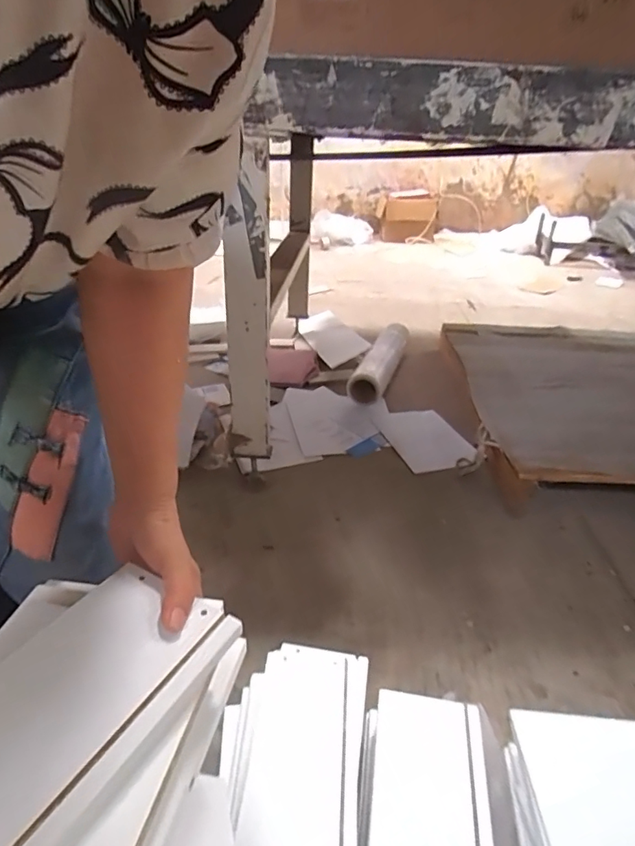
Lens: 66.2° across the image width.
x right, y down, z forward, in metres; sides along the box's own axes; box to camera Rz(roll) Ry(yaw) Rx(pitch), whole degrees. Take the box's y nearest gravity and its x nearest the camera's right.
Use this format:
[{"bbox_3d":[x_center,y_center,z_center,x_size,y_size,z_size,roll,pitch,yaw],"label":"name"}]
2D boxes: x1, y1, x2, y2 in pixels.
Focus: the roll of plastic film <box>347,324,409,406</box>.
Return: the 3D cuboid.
[{"bbox_3d":[0.229,-0.210,1.684,0.112,0.123,0.523,12,32,17],"label":"roll of plastic film"}]

